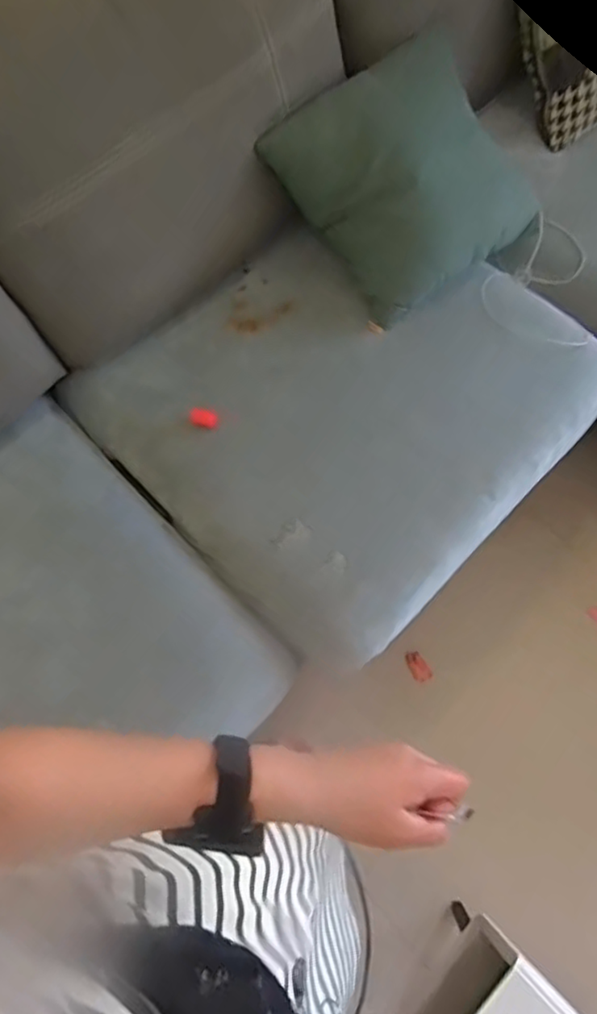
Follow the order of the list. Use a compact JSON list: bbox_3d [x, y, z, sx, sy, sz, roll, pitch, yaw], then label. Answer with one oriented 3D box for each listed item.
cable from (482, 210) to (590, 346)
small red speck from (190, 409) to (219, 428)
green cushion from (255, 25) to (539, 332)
[{"bbox_3d":[0.428,-0.407,1.138,0.187,0.055,0.291,5,69,5],"label":"cable"},{"bbox_3d":[-0.156,-0.147,1.042,0.050,0.010,0.028,13,70,8],"label":"small red speck"},{"bbox_3d":[0.193,-0.563,1.074,0.399,0.083,0.377,-40,102,-8],"label":"green cushion"}]

